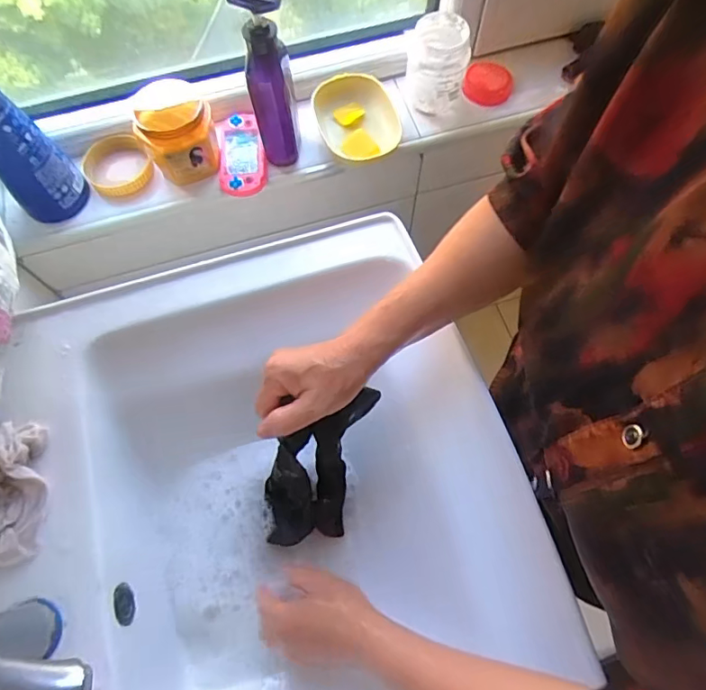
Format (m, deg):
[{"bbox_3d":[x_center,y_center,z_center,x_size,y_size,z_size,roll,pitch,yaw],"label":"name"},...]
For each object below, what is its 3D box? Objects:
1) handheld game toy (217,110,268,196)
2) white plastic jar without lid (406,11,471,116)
[{"bbox_3d":[-0.160,-0.273,0.723,0.066,0.020,0.134,-12,69,-4],"label":"handheld game toy"},{"bbox_3d":[0.117,-0.394,0.708,0.069,0.093,0.084,-7,69,-3],"label":"white plastic jar without lid"}]

